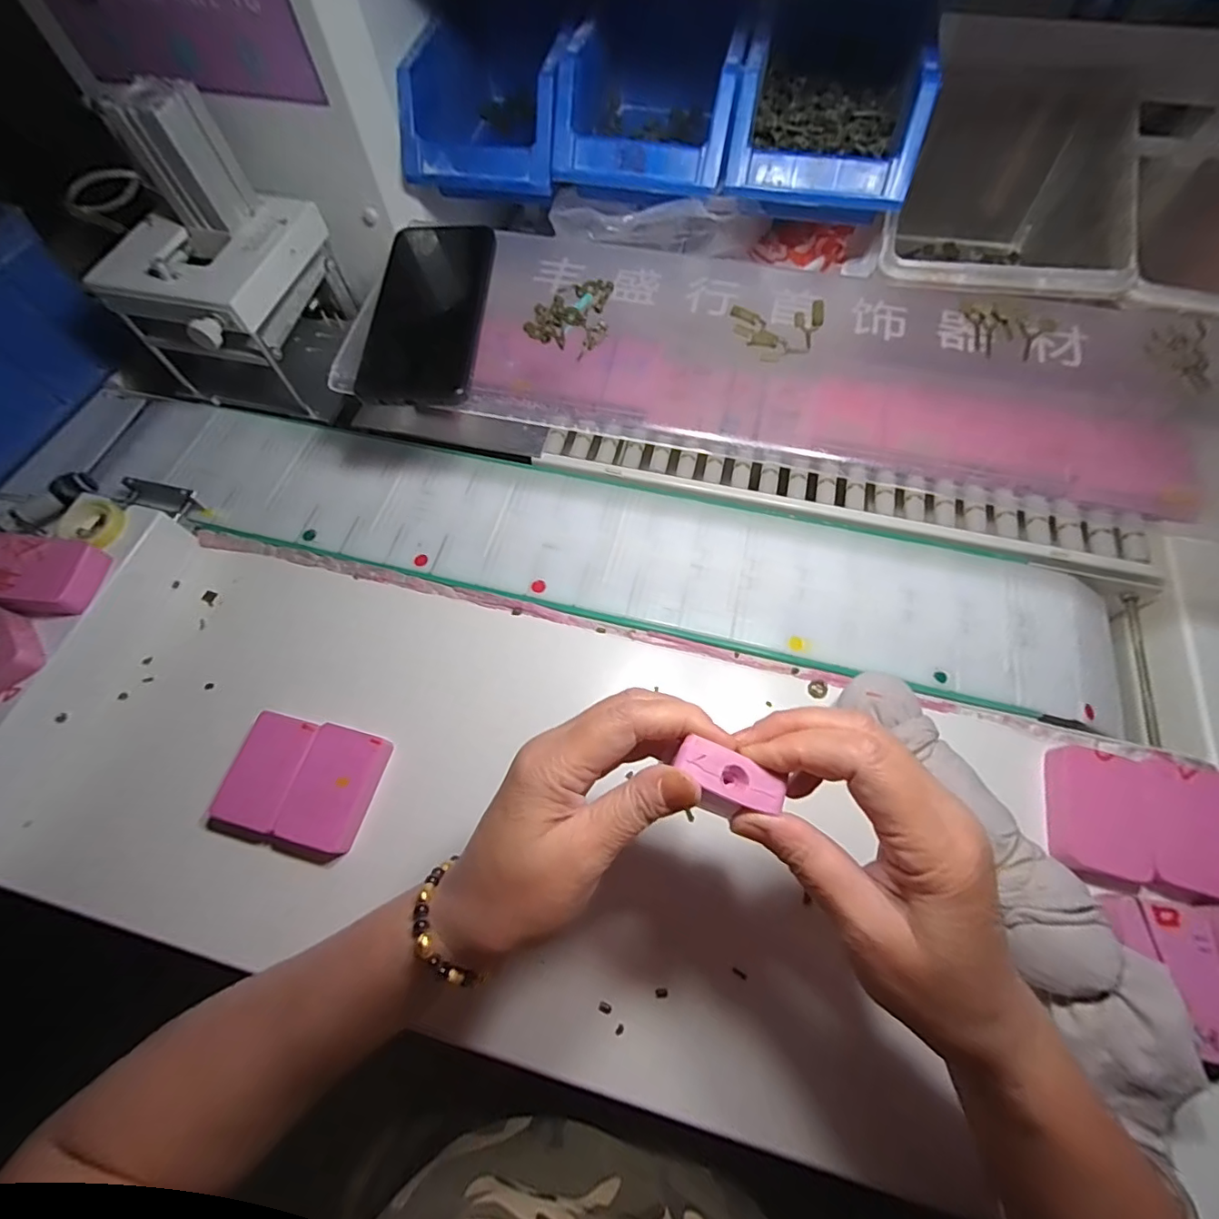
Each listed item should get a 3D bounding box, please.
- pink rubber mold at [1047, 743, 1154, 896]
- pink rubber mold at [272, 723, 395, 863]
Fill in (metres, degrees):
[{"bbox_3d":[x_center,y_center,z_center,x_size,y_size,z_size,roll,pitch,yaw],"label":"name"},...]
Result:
[{"bbox_3d":[0.292,0.124,0.320,0.046,0.018,0.076,15,68,10],"label":"pink rubber mold"},{"bbox_3d":[-0.176,0.116,0.339,0.048,0.017,0.078,13,67,9],"label":"pink rubber mold"}]

